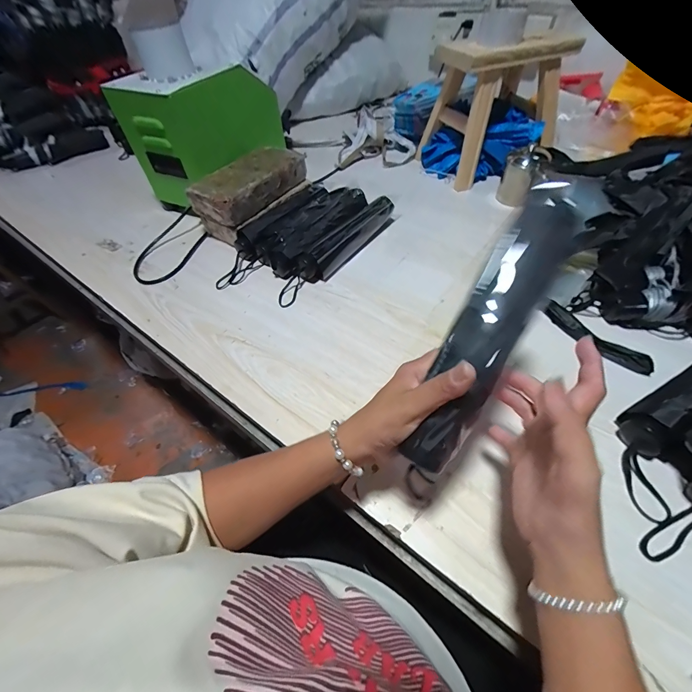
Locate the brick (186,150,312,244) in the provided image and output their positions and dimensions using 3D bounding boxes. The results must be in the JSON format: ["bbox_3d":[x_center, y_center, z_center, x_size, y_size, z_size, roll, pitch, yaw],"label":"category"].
[{"bbox_3d":[-0.185,-0.320,0.672,0.114,0.085,0.235,31,61,25],"label":"brick"}]

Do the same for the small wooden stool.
[{"bbox_3d":[0.316,-0.517,0.720,0.227,0.218,0.193,-18,53,-8],"label":"small wooden stool"}]

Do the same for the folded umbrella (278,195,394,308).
[{"bbox_3d":[-0.014,-0.181,0.600,0.055,0.049,0.304,35,63,27],"label":"folded umbrella"}]

